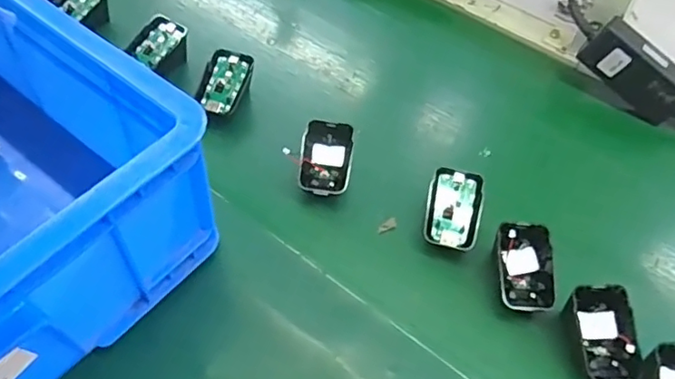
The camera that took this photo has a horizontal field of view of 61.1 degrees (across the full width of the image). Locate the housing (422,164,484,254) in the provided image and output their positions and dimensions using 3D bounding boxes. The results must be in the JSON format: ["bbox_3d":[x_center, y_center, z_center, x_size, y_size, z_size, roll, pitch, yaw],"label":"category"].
[{"bbox_3d":[0.098,0.019,0.489,0.044,0.023,0.068,14,73,4],"label":"housing"}]

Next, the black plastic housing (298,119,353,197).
[{"bbox_3d":[-0.009,-0.027,0.512,0.043,0.022,0.068,6,71,3],"label":"black plastic housing"}]

